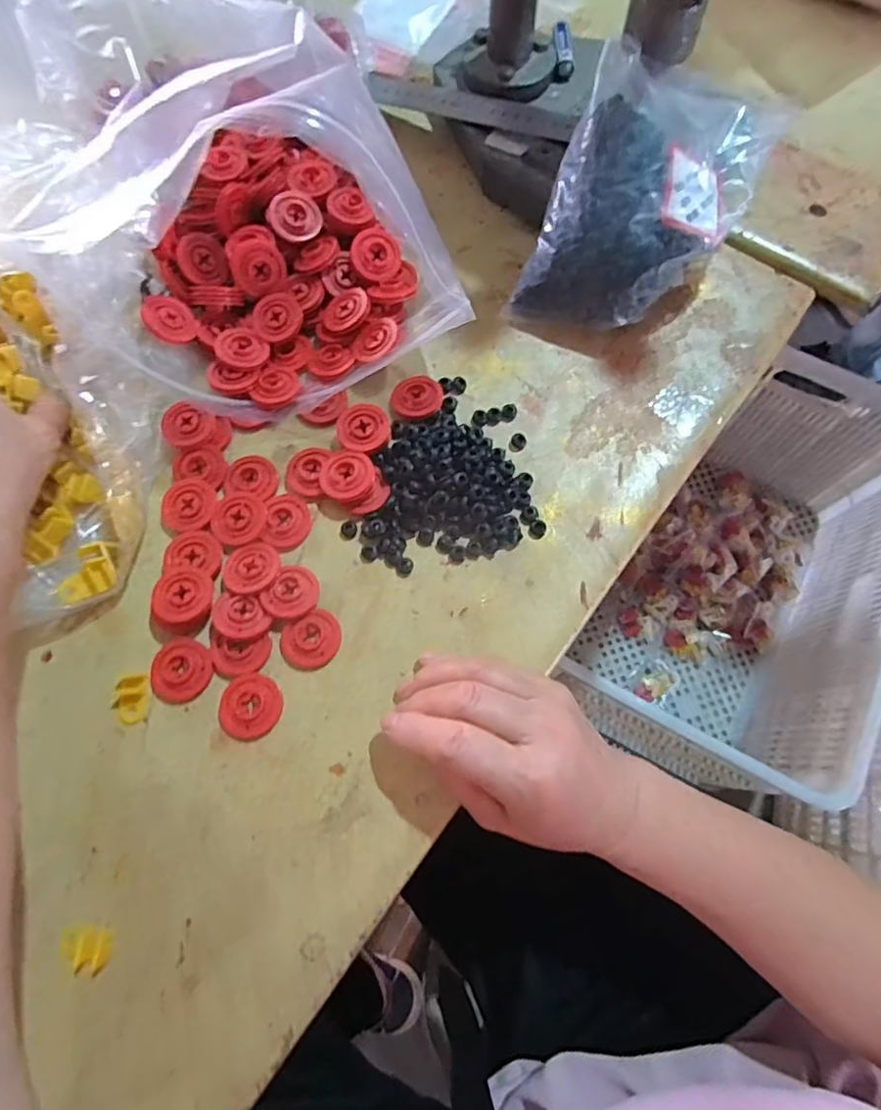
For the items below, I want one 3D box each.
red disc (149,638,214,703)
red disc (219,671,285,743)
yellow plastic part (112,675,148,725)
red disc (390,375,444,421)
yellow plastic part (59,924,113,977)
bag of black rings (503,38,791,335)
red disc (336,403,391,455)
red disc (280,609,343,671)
[{"bbox_3d":[-0.143,0.062,0.318,0.036,0.006,0.033,0,71,0],"label":"red disc"},{"bbox_3d":[-0.102,0.081,0.312,0.033,0.005,0.033,0,71,0],"label":"red disc"},{"bbox_3d":[-0.168,0.079,0.316,0.017,0.004,0.025,-9,71,-3],"label":"yellow plastic part"},{"bbox_3d":[-0.015,-0.100,0.373,0.032,0.007,0.029,-22,73,-8],"label":"red disc"},{"bbox_3d":[-0.169,0.187,0.276,0.022,0.004,0.021,0,71,0],"label":"yellow plastic part"},{"bbox_3d":[0.129,-0.220,0.369,0.110,0.093,0.151,26,73,8],"label":"bag of black rings"},{"bbox_3d":[-0.047,-0.077,0.361,0.031,0.010,0.032,0,71,0],"label":"red disc"},{"bbox_3d":[-0.072,0.047,0.323,0.029,0.008,0.034,41,76,12],"label":"red disc"}]

